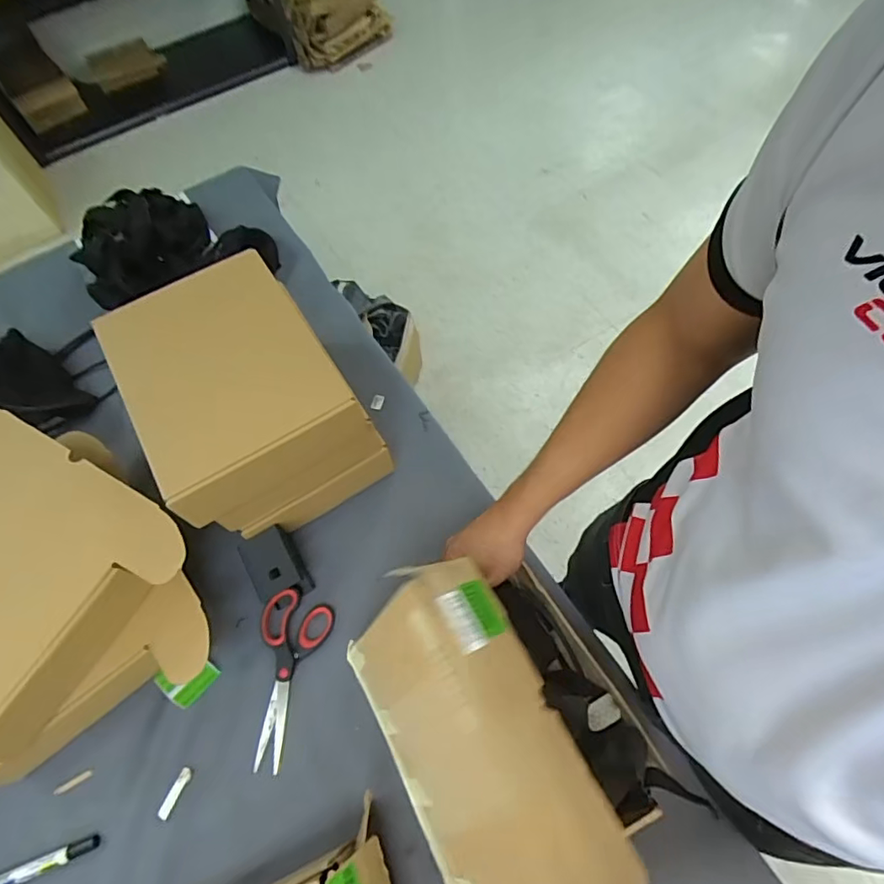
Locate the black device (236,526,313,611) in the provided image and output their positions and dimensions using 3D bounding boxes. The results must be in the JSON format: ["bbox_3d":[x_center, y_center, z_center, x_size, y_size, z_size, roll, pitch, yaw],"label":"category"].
[{"bbox_3d":[-0.202,0.150,0.644,0.054,0.048,0.085,-29,66,-11],"label":"black device"}]

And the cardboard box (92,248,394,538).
[{"bbox_3d":[-0.223,-0.047,0.635,0.206,0.220,0.230,-31,66,-12],"label":"cardboard box"}]

